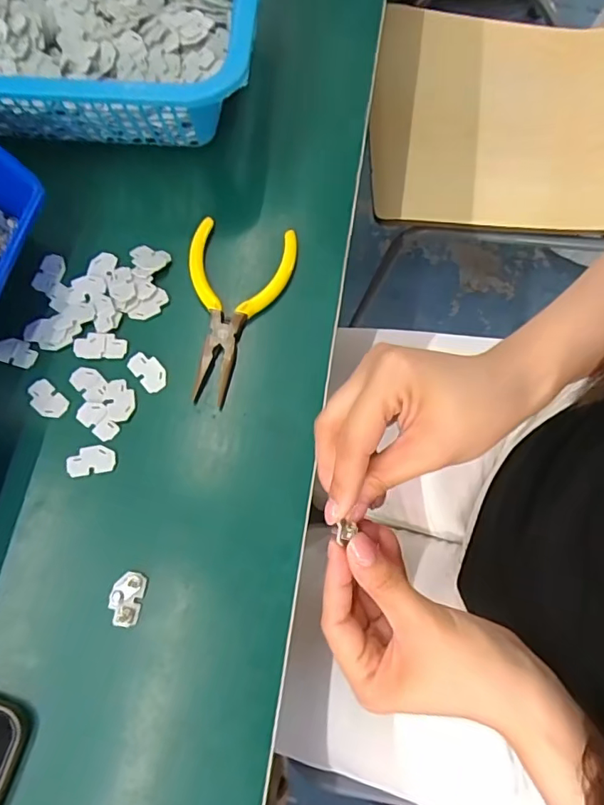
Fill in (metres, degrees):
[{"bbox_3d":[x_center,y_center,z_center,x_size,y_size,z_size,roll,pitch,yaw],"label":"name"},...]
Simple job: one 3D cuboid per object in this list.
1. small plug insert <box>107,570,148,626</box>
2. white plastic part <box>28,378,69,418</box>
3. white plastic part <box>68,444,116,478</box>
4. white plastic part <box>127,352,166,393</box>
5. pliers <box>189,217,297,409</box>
[{"bbox_3d":[-0.092,0.102,0.275,0.016,0.004,0.026,12,73,4],"label":"small plug insert"},{"bbox_3d":[-0.151,-0.002,0.309,0.027,0.004,0.016,42,77,12],"label":"white plastic part"},{"bbox_3d":[-0.120,0.032,0.298,0.027,0.004,0.016,-10,73,-3],"label":"white plastic part"},{"bbox_3d":[-0.092,-0.019,0.315,0.016,0.004,0.026,-38,76,-11],"label":"white plastic part"},{"bbox_3d":[-0.043,-0.059,0.326,0.065,0.008,0.119,8,73,2],"label":"pliers"}]

